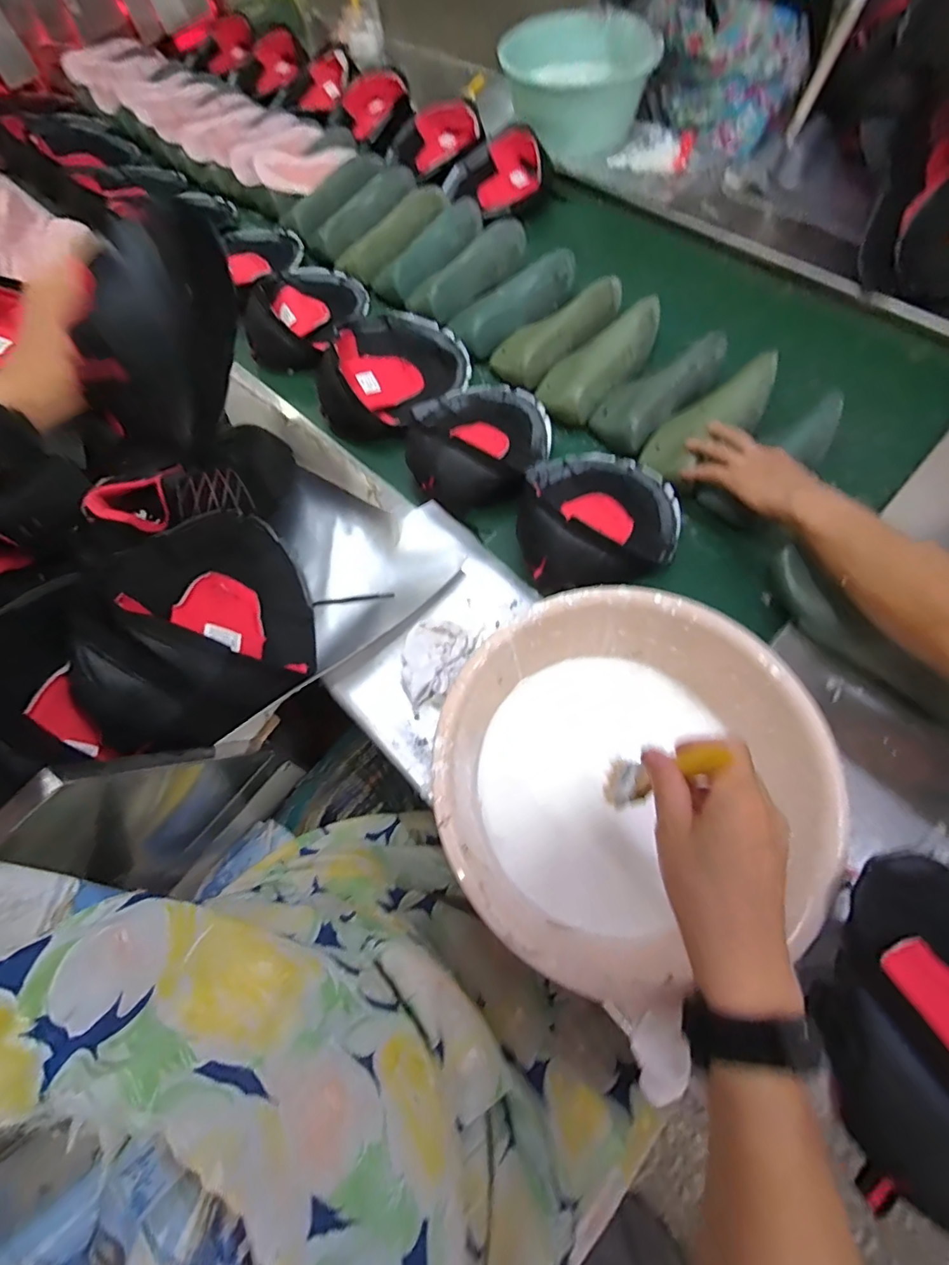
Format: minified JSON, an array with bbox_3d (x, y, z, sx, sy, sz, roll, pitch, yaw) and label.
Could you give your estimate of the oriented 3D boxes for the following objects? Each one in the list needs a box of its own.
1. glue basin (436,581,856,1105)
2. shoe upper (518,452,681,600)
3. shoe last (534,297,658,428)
[{"bbox_3d":[0.119,0.131,0.467,0.271,0.160,0.304,34,70,18],"label":"glue basin"},{"bbox_3d":[0.162,-0.162,0.628,0.198,0.078,0.207,2,64,5],"label":"shoe upper"},{"bbox_3d":[0.198,-0.419,0.773,0.244,0.062,0.100,-45,70,-5],"label":"shoe last"}]

